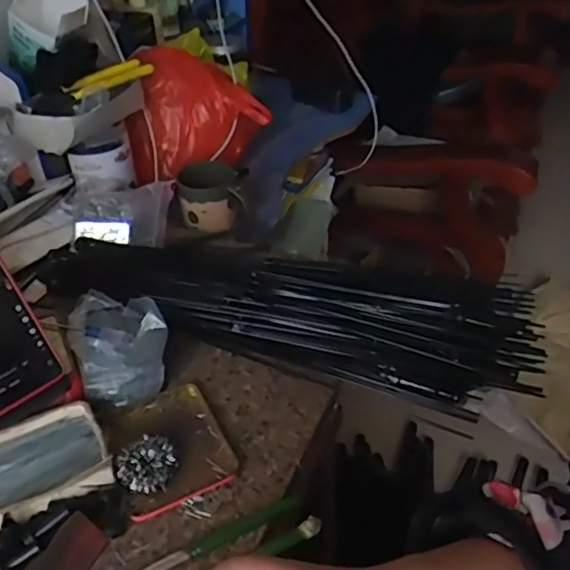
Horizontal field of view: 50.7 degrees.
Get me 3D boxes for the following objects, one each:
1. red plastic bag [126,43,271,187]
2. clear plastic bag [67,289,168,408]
[{"bbox_3d":[-0.151,-0.280,0.966,0.213,0.155,0.133,-15,42,-16],"label":"red plastic bag"},{"bbox_3d":[-0.168,0.061,0.617,0.090,0.057,0.118,-15,42,-17],"label":"clear plastic bag"}]

